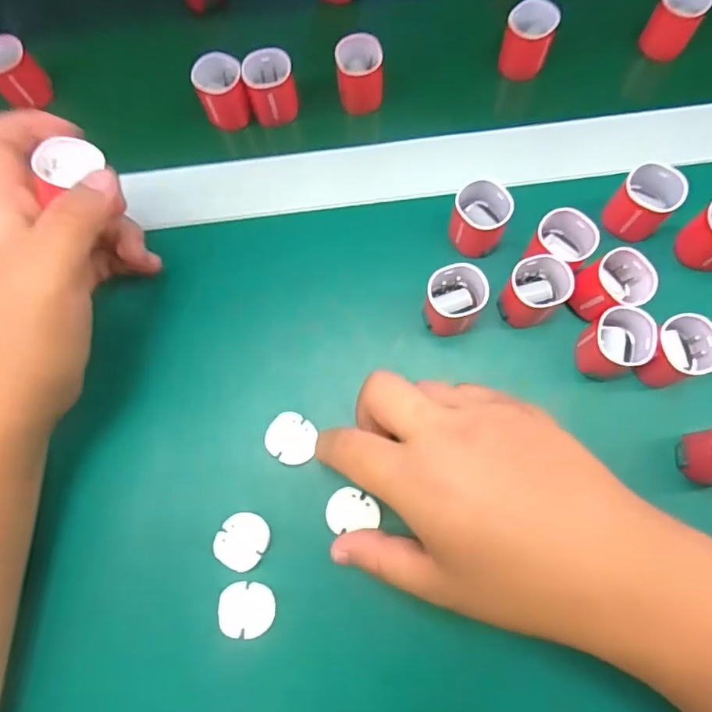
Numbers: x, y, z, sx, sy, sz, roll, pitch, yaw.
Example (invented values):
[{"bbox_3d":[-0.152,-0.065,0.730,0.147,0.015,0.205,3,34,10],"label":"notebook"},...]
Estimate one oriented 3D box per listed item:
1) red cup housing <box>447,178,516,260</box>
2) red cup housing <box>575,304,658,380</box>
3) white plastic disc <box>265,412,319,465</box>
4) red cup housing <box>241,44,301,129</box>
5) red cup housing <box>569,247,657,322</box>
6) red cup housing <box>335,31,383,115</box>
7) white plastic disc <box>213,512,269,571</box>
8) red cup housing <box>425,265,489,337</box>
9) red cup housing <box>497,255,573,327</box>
[{"bbox_3d":[0.070,-0.077,0.300,0.030,0.029,0.032,-1,78,2],"label":"red cup housing"},{"bbox_3d":[0.135,-0.007,0.275,0.029,0.028,0.031,-10,77,0],"label":"red cup housing"},{"bbox_3d":[-0.034,0.044,0.286,0.027,0.005,0.024,27,81,6],"label":"white plastic disc"},{"bbox_3d":[-0.054,-0.174,0.343,0.030,0.031,0.035,-9,77,0],"label":"red cup housing"},{"bbox_3d":[0.135,-0.037,0.280,0.033,0.029,0.031,-1,78,2],"label":"red cup housing"},{"bbox_3d":[0.003,-0.181,0.342,0.029,0.032,0.032,-5,77,1],"label":"red cup housing"},{"bbox_3d":[-0.058,0.095,0.274,0.024,0.004,0.027,35,73,-2],"label":"white plastic disc"},{"bbox_3d":[0.054,-0.030,0.290,0.031,0.035,0.031,1,78,3],"label":"red cup housing"},{"bbox_3d":[0.095,-0.035,0.285,0.031,0.028,0.029,-1,78,2],"label":"red cup housing"}]

